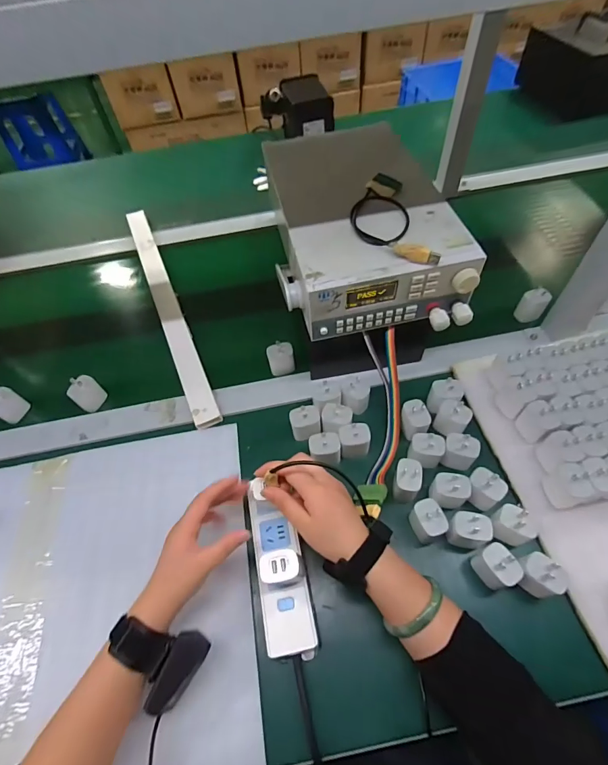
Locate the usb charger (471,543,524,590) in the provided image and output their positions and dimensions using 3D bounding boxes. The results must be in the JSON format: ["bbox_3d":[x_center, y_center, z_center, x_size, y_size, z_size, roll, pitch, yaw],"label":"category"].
[{"bbox_3d":[0.213,0.204,0.428,0.031,0.054,0.041,-19,57,-7],"label":"usb charger"}]

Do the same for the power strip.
[{"bbox_3d":[-0.027,0.217,0.448,0.053,0.025,0.170,-13,57,-4],"label":"power strip"}]

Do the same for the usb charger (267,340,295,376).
[{"bbox_3d":[-0.037,-0.036,0.623,0.040,0.060,0.026,-18,57,-7],"label":"usb charger"}]

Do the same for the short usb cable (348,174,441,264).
[{"bbox_3d":[0.102,-0.209,0.487,0.080,0.013,0.181,-10,57,-2],"label":"short usb cable"}]

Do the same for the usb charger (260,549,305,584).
[{"bbox_3d":[-0.022,0.201,0.419,0.044,0.050,0.029,-16,57,-6],"label":"usb charger"}]

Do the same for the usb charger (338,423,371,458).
[{"bbox_3d":[0.069,0.079,0.524,0.041,0.055,0.028,-5,57,2],"label":"usb charger"}]

